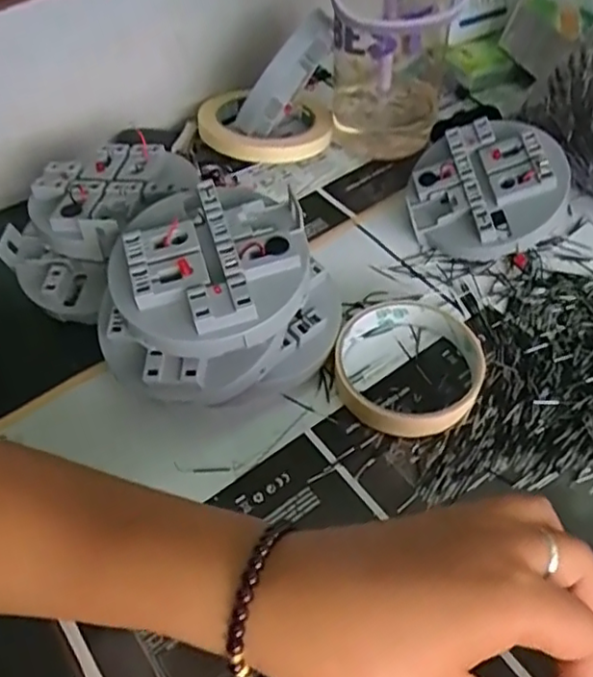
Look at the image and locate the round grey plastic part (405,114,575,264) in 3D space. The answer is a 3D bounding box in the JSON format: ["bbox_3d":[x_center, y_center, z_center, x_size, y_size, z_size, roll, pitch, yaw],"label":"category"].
[{"bbox_3d":[0.128,-0.101,0.418,0.098,0.033,0.095,22,83,26],"label":"round grey plastic part"}]

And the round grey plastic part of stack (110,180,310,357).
[{"bbox_3d":[-0.046,-0.038,0.319,0.099,0.027,0.093,-2,52,2],"label":"round grey plastic part of stack"}]

